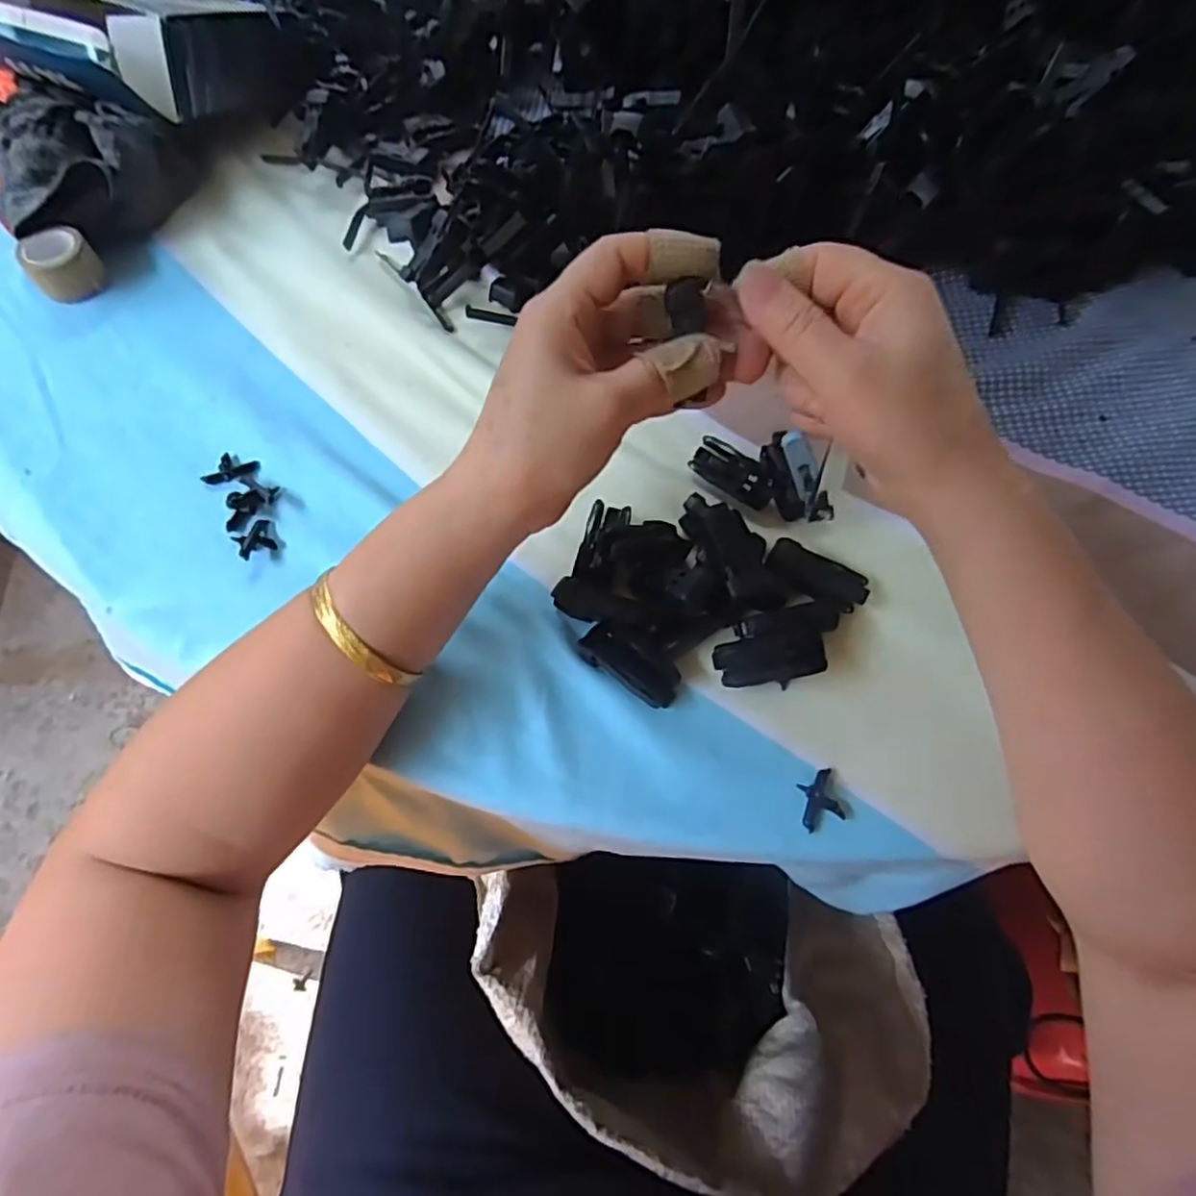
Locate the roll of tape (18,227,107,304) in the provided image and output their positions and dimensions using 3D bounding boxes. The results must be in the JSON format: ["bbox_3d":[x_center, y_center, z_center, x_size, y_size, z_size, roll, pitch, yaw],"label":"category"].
[{"bbox_3d":[-0.315,-0.196,0.401,0.035,0.025,0.035,-38,71,-17],"label":"roll of tape"}]

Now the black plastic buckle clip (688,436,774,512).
[{"bbox_3d":[0.070,-0.065,0.351,0.046,0.011,0.022,31,68,13],"label":"black plastic buckle clip"}]

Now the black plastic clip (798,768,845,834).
[{"bbox_3d":[0.094,0.085,0.286,0.018,0.005,0.023,-10,65,-6],"label":"black plastic clip"}]

